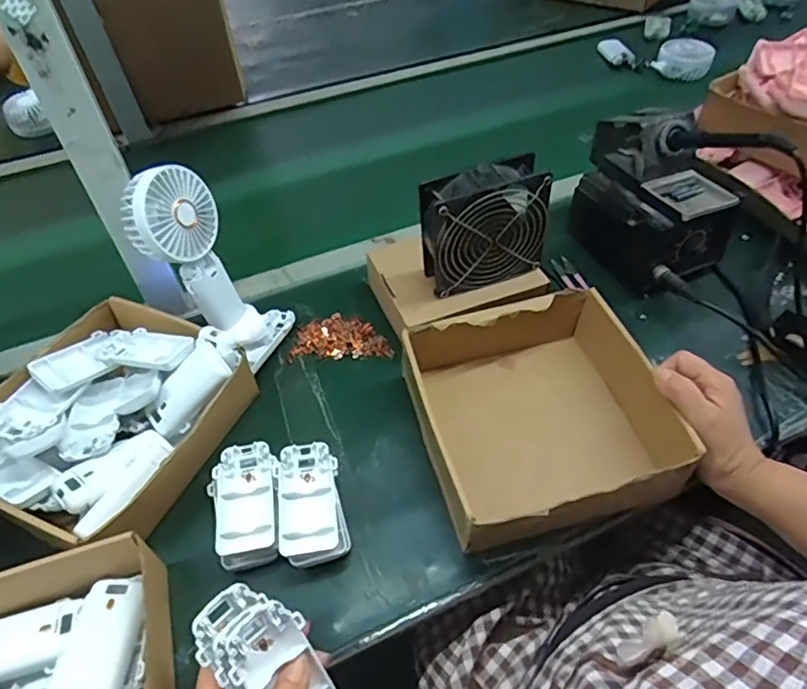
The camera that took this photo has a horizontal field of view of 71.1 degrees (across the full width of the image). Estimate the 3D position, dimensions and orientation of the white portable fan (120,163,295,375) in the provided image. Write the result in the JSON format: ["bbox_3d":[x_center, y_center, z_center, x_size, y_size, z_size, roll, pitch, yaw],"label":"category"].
[{"bbox_3d":[-0.191,-0.079,0.568,0.064,0.206,0.096,3,46,34],"label":"white portable fan"}]

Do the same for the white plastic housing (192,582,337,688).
[{"bbox_3d":[-0.087,0.209,0.371,0.111,0.037,0.055,48,59,-8],"label":"white plastic housing"}]

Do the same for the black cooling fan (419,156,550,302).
[{"bbox_3d":[0.082,-0.118,0.562,0.118,0.112,0.050,-19,51,-13],"label":"black cooling fan"}]

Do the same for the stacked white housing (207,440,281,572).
[{"bbox_3d":[-0.130,0.139,0.480,0.058,0.040,0.104,-14,50,-9],"label":"stacked white housing"}]

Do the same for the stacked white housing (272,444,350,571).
[{"bbox_3d":[-0.078,0.139,0.477,0.054,0.042,0.101,-10,50,-6],"label":"stacked white housing"}]

